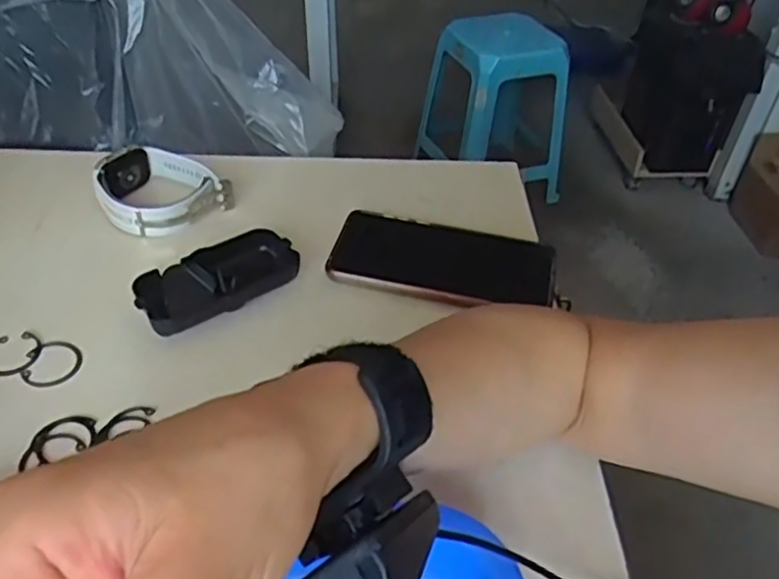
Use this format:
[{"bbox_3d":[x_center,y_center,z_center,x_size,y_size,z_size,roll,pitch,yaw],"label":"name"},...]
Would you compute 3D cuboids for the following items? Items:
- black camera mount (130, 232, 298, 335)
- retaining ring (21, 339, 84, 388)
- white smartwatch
[{"bbox_3d":[-0.122,-0.006,0.483,0.111,0.025,0.052,-29,52,-31],"label":"black camera mount"},{"bbox_3d":[-0.216,0.047,0.441,0.036,0.004,0.040,-4,43,-9],"label":"retaining ring"},{"bbox_3d":[-0.190,-0.080,0.557,0.089,0.033,0.087,31,49,27],"label":"white smartwatch"}]

